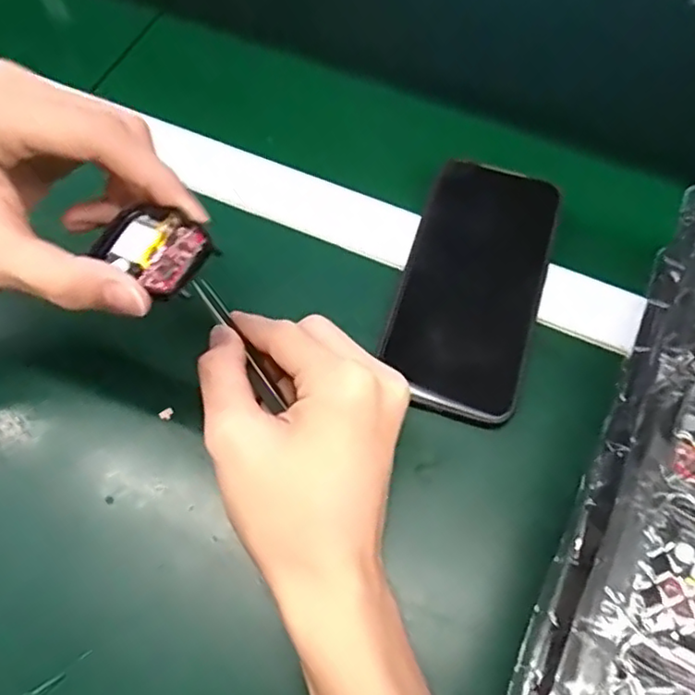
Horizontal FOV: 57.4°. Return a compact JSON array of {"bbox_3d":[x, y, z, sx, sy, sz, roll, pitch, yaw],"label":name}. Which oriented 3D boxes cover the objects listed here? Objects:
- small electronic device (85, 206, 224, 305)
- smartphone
[{"bbox_3d":[-0.077,-0.039,0.255,0.042,0.007,0.034,36,70,14],"label":"small electronic device"},{"bbox_3d":[0.072,-0.038,0.364,0.078,0.012,0.161,16,66,6],"label":"smartphone"}]

